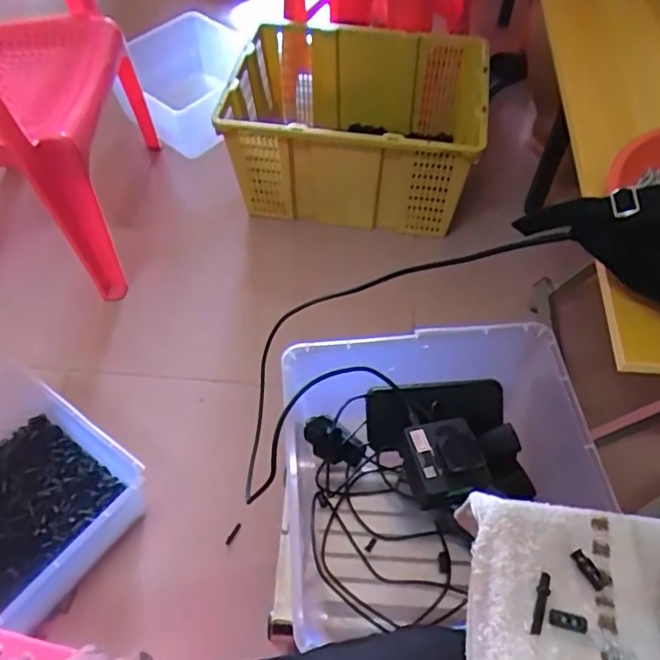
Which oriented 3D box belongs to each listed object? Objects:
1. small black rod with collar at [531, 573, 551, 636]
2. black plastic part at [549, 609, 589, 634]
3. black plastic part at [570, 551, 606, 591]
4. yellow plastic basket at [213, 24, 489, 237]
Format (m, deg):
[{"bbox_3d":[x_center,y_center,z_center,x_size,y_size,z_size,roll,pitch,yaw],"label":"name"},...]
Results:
[{"bbox_3d":[0.126,0.162,0.342,0.007,0.004,0.036,17,58,12],"label":"small black rod with collar"},{"bbox_3d":[0.140,0.170,0.337,0.021,0.005,0.010,11,57,8],"label":"black plastic part"},{"bbox_3d":[0.159,0.146,0.353,0.009,0.004,0.024,-28,60,-16],"label":"black plastic part"},{"bbox_3d":[0.060,-0.433,1.248,0.495,0.273,0.424,5,56,5],"label":"yellow plastic basket"}]

